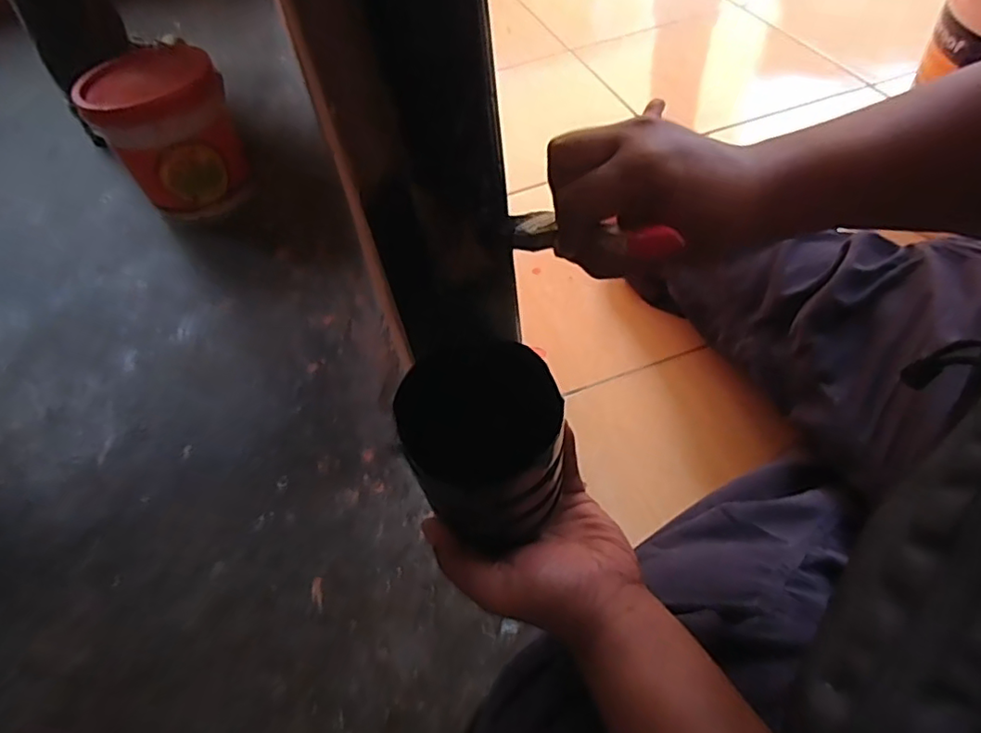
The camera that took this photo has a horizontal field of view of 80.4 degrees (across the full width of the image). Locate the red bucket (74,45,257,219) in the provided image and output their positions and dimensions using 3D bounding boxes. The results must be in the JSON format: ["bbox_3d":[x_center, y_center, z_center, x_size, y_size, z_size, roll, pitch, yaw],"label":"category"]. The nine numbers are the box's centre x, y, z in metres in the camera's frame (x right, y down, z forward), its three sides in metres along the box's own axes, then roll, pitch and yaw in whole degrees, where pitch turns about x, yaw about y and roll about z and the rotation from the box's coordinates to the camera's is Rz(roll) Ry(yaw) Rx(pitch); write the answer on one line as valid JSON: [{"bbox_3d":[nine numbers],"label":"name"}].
[{"bbox_3d":[-0.474,-0.342,0.880,0.179,0.200,0.179,-4,52,5],"label":"red bucket"}]

